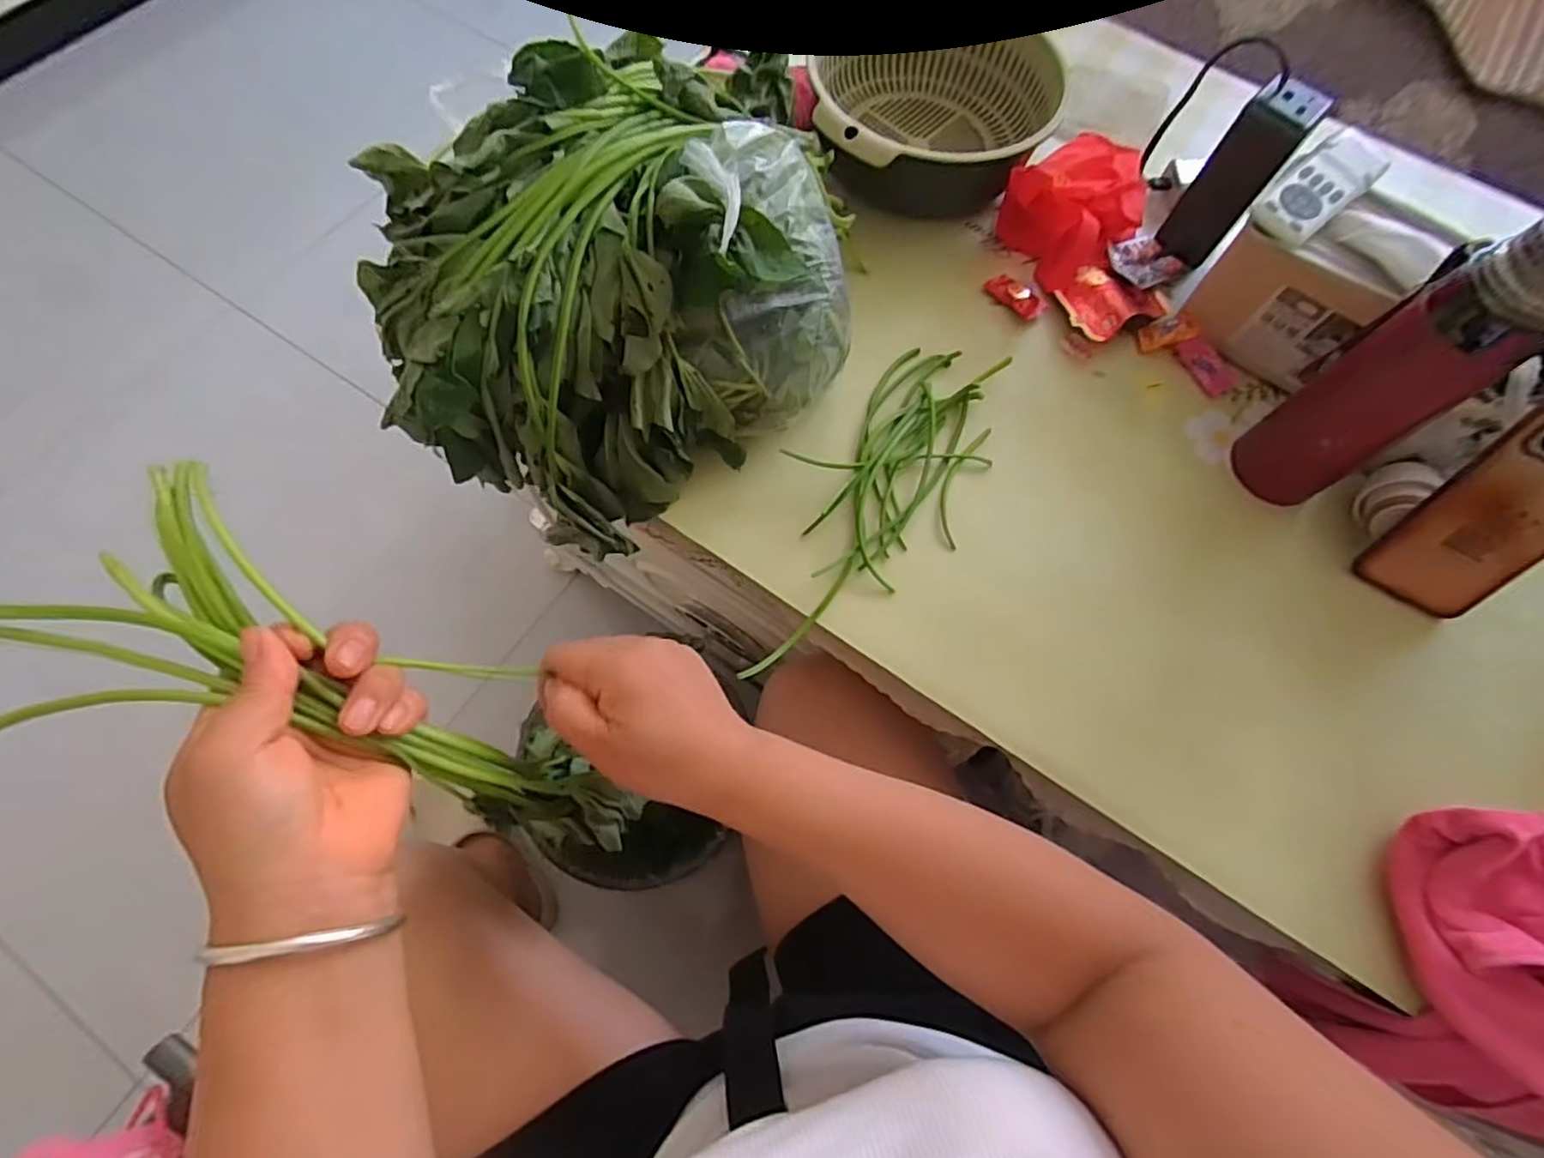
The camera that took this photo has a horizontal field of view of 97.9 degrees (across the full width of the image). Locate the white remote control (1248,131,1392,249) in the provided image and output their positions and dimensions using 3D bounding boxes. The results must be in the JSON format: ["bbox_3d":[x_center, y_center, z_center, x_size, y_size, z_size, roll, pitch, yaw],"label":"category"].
[{"bbox_3d":[0.409,-0.293,0.501,0.120,0.016,0.048,-38,75,-16],"label":"white remote control"}]

